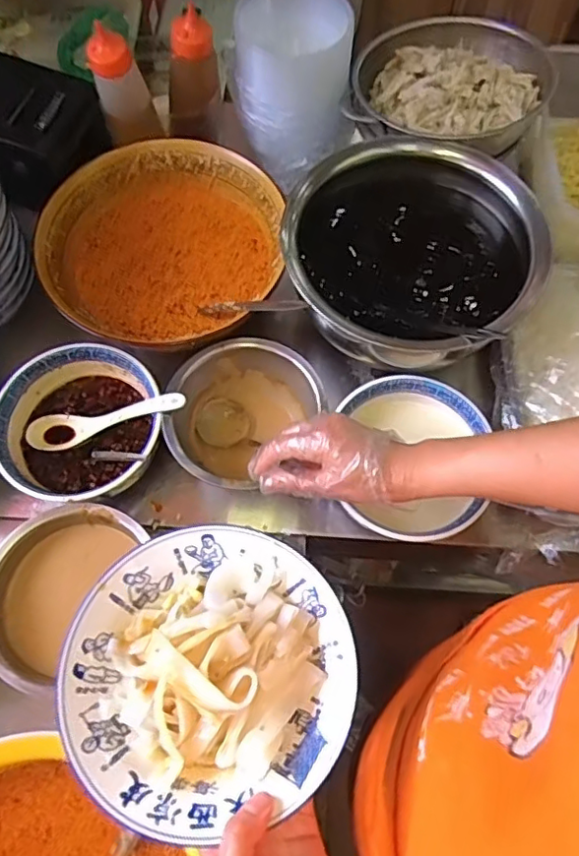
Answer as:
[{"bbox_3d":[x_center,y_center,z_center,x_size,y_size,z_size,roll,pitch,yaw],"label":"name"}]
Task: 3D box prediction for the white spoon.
[{"bbox_3d":[-0.204,-0.009,0.652,0.190,0.026,0.038,-12,65,16],"label":"white spoon"}]

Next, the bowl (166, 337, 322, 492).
[{"bbox_3d":[-0.053,-0.010,0.671,0.162,0.075,0.176,39,72,16],"label":"bowl"}]

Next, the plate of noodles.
[{"bbox_3d":[-0.058,0.165,0.408,0.195,0.039,0.187,0,66,1],"label":"plate of noodles"}]

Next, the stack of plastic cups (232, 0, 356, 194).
[{"bbox_3d":[0.005,-0.447,0.771,0.139,0.179,0.140,-1,66,0],"label":"stack of plastic cups"}]

